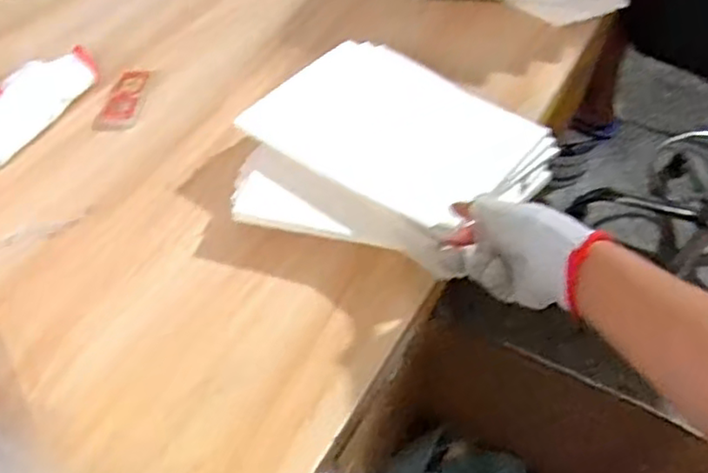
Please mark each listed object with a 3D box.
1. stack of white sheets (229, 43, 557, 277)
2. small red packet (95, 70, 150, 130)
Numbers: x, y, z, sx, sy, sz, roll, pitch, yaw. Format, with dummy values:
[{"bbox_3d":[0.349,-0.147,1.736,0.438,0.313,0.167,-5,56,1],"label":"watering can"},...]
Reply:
[{"bbox_3d":[0.021,-0.079,0.684,0.259,0.068,0.251,35,56,25],"label":"stack of white sheets"},{"bbox_3d":[-0.272,-0.163,0.803,0.042,0.006,0.102,2,54,-1],"label":"small red packet"}]

